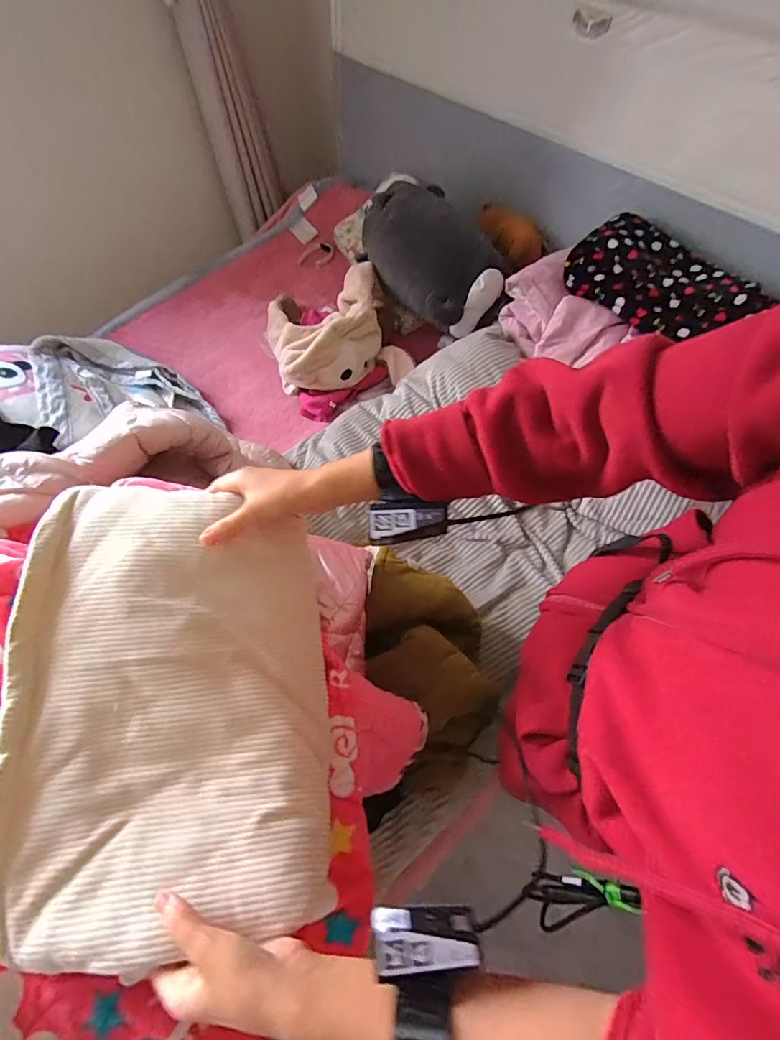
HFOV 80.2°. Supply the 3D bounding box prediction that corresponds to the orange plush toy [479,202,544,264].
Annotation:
[{"bbox_3d":[0.301,-0.712,1.147,0.176,0.078,0.062,23,63,-20],"label":"orange plush toy"}]

